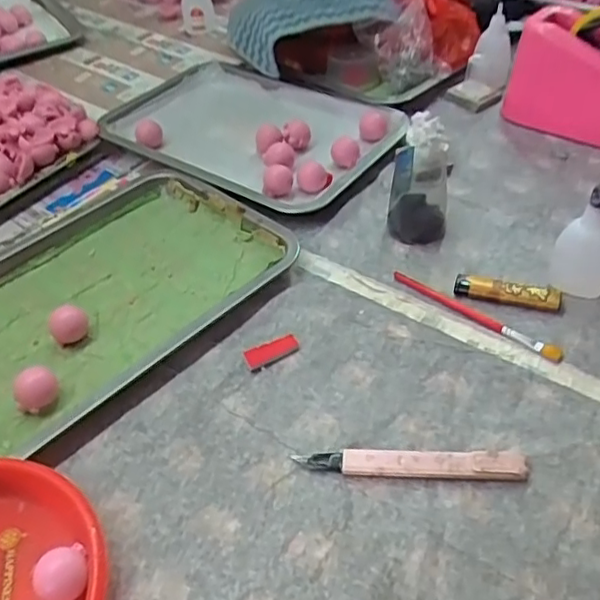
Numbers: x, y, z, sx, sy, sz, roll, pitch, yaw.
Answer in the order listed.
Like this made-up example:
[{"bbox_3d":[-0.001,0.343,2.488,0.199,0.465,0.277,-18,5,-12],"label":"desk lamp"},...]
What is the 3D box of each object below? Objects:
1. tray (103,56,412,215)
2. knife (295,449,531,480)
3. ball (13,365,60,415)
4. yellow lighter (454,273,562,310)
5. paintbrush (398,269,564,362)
[{"bbox_3d":[-0.056,-0.188,0.677,0.313,0.030,0.205,28,54,30],"label":"tray"},{"bbox_3d":[0.068,0.101,0.389,0.139,0.011,0.017,1,45,7],"label":"knife"},{"bbox_3d":[-0.186,0.064,0.440,0.029,0.025,0.023,-29,48,-21],"label":"ball"},{"bbox_3d":[0.160,-0.007,0.481,0.077,0.015,0.016,10,47,17],"label":"yellow lighter"},{"bbox_3d":[0.133,0.009,0.476,0.141,0.006,0.015,30,55,32],"label":"paintbrush"}]

